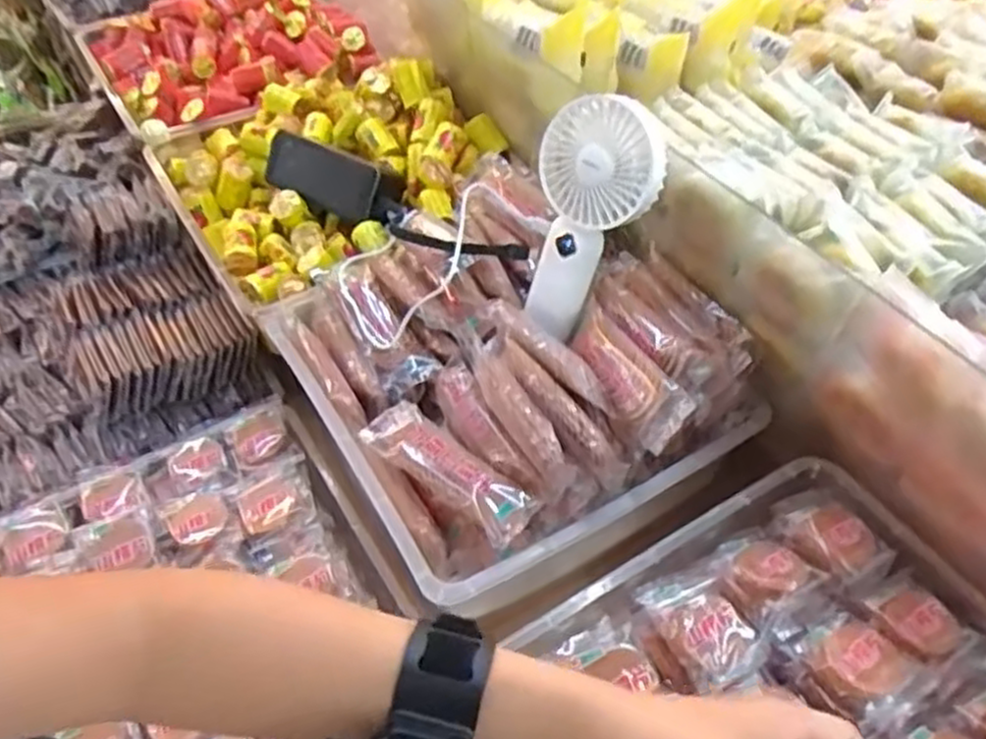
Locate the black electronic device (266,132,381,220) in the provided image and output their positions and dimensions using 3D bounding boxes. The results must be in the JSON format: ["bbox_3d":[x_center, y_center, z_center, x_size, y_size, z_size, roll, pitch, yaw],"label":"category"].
[{"bbox_3d":[-0.157,-0.176,0.699,0.126,0.052,0.009,24,25,23],"label":"black electronic device"}]

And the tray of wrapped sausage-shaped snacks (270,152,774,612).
[{"bbox_3d":[0.007,-0.017,0.575,0.276,0.090,0.294,-25,54,-22],"label":"tray of wrapped sausage-shaped snacks"}]

